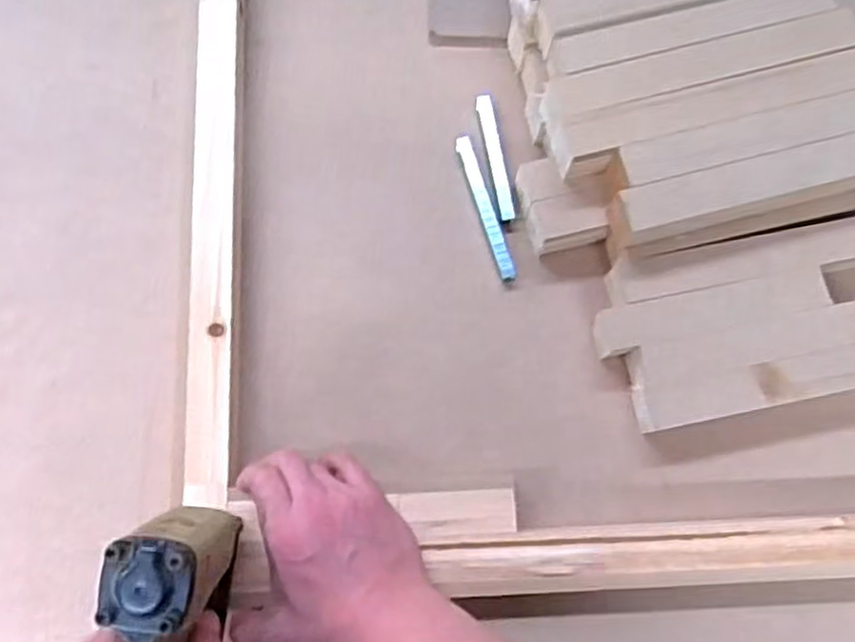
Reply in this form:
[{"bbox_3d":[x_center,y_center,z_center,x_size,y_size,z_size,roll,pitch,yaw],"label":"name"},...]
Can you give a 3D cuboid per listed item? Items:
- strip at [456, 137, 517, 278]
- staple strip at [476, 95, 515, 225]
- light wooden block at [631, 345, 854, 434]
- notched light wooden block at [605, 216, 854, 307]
[{"bbox_3d":[0.046,-0.090,0.581,0.012,0.008,0.123,-16,78,-4],"label":"strip"},{"bbox_3d":[0.055,-0.133,0.592,0.014,0.004,0.109,-10,78,-3],"label":"staple strip"},{"bbox_3d":[0.256,0.045,0.532,0.204,0.048,0.033,-11,78,-3],"label":"light wooden block"},{"bbox_3d":[0.241,-0.045,0.546,0.208,0.049,0.033,-11,78,-3],"label":"notched light wooden block"}]

